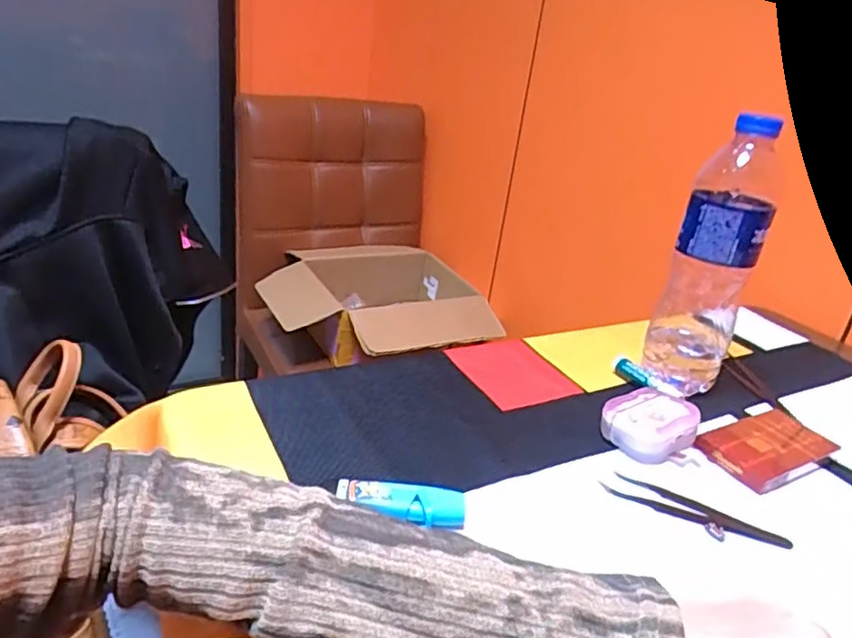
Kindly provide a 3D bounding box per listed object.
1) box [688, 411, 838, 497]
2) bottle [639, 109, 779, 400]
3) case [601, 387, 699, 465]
[{"bbox_3d":[0.249,0.095,0.465,0.099,0.016,0.058,-8,28,-30],"label":"box"},{"bbox_3d":[0.233,-0.045,0.513,0.062,0.222,0.060,19,27,24],"label":"bottle"},{"bbox_3d":[0.165,0.077,0.461,0.062,0.029,0.051,-9,29,-31],"label":"case"}]

